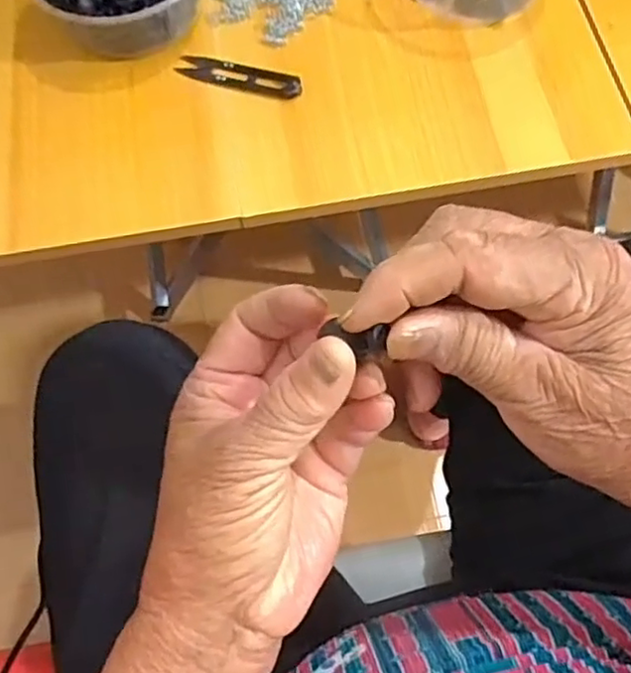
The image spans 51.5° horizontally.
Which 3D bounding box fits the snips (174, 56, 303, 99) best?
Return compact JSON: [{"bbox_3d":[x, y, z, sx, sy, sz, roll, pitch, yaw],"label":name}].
[{"bbox_3d":[-0.060,-0.206,0.516,0.101,0.011,0.024,18,66,7],"label":"snips"}]

